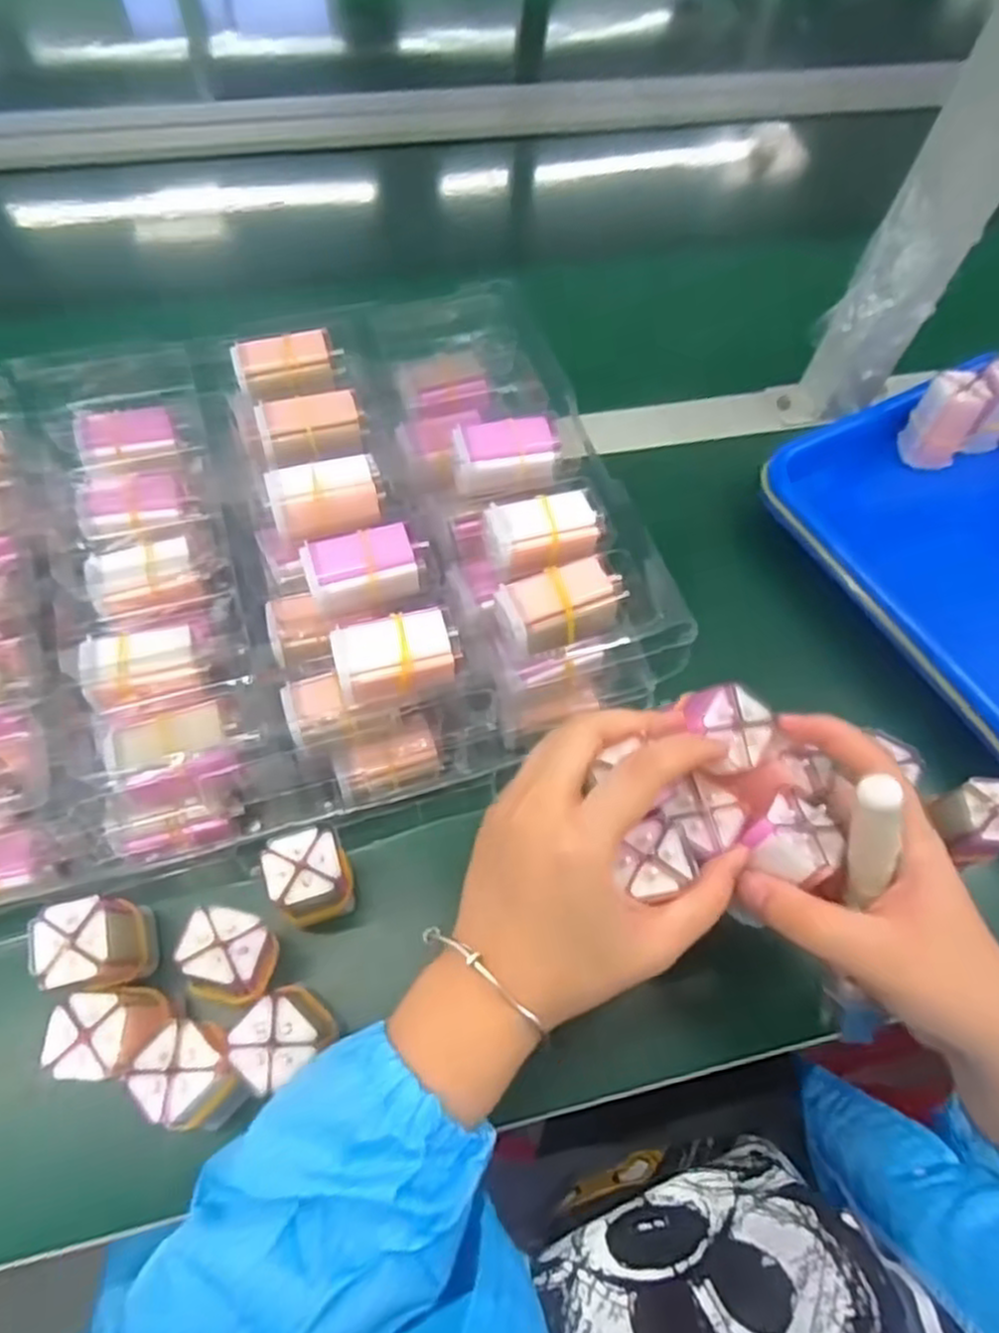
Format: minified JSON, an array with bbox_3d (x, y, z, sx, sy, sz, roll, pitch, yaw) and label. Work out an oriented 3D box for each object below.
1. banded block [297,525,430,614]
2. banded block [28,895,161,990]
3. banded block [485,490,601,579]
[{"bbox_3d":[-0.070,-0.051,0.387,0.058,0.024,0.034,-15,63,-11],"label":"banded block"},{"bbox_3d":[-0.185,0.127,0.345,0.037,0.052,0.035,-17,64,-12],"label":"banded block"},{"bbox_3d":[0.023,-0.070,0.399,0.056,0.021,0.039,-11,63,-9],"label":"banded block"}]

